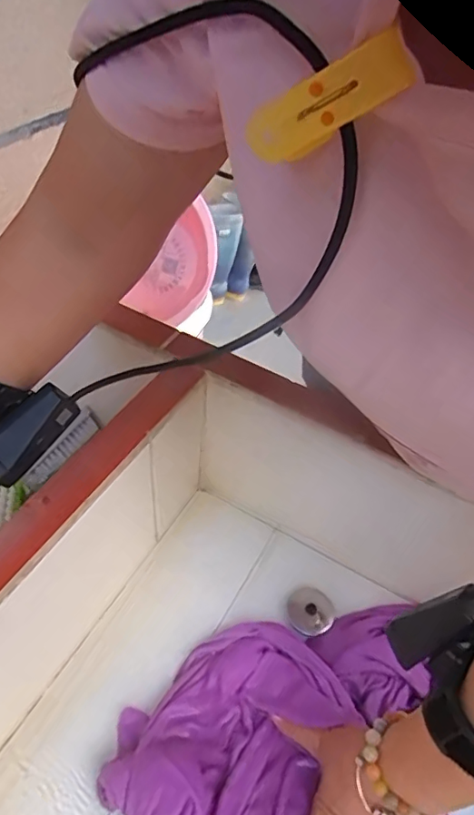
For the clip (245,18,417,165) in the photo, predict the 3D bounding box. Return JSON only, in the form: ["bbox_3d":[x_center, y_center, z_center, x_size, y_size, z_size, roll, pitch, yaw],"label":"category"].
[{"bbox_3d":[0.030,-0.102,0.178,0.054,0.020,0.011,-24,13,20],"label":"clip"}]

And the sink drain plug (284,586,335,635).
[{"bbox_3d":[0.071,0.196,0.511,0.045,0.008,0.044,3,49,-4],"label":"sink drain plug"}]

